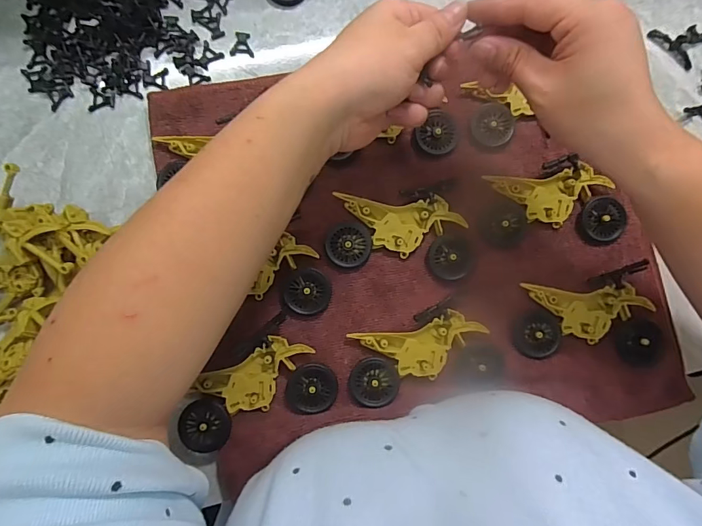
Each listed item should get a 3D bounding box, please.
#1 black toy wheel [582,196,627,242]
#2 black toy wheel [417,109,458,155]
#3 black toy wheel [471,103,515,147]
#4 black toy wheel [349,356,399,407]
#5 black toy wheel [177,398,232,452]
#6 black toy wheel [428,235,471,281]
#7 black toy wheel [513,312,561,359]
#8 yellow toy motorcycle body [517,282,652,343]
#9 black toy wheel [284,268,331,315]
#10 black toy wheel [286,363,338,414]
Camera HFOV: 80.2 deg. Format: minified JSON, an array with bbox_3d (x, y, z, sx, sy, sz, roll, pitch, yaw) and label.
[{"bbox_3d":[0.211,-0.037,0.347,0.031,0.008,0.036,-4,85,-4],"label":"black toy wheel"},{"bbox_3d":[0.074,-0.109,0.349,0.032,0.006,0.037,40,84,1],"label":"black toy wheel"},{"bbox_3d":[0.120,-0.117,0.351,0.035,0.004,0.037,0,84,-3],"label":"black toy wheel"},{"bbox_3d":[0.019,0.092,0.324,0.037,0.004,0.036,0,88,-4],"label":"black toy wheel"},{"bbox_3d":[-0.109,0.123,0.311,0.037,0.006,0.036,-5,85,-4],"label":"black toy wheel"},{"bbox_3d":[0.081,-0.005,0.339,0.035,0.007,0.036,0,84,-3],"label":"black toy wheel"},{"bbox_3d":[0.150,0.058,0.336,0.035,0.009,0.035,0,84,-3],"label":"black toy wheel"},{"bbox_3d":[0.193,0.040,0.341,0.100,0.011,0.045,-1,84,-3],"label":"yellow toy motorcycle body"},{"bbox_3d":[-0.034,0.023,0.328,0.035,0.009,0.035,0,84,-3],"label":"black toy wheel"},{"bbox_3d":[-0.030,0.096,0.320,0.037,0.009,0.035,3,84,-3],"label":"black toy wheel"}]

